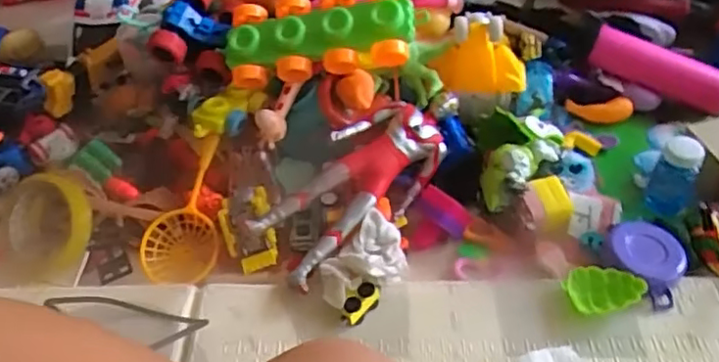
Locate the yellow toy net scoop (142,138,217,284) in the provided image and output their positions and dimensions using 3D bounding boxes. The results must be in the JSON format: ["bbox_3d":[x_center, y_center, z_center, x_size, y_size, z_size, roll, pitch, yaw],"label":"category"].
[{"bbox_3d":[-0.164,0.029,0.629,0.070,0.045,0.149,13,82,17],"label":"yellow toy net scoop"}]

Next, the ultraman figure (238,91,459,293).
[{"bbox_3d":[0.002,-0.001,0.604,0.074,0.073,0.225,34,58,31],"label":"ultraman figure"}]

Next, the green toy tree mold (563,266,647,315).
[{"bbox_3d":[0.206,0.094,0.531,0.062,0.023,0.039,-1,47,5],"label":"green toy tree mold"}]

